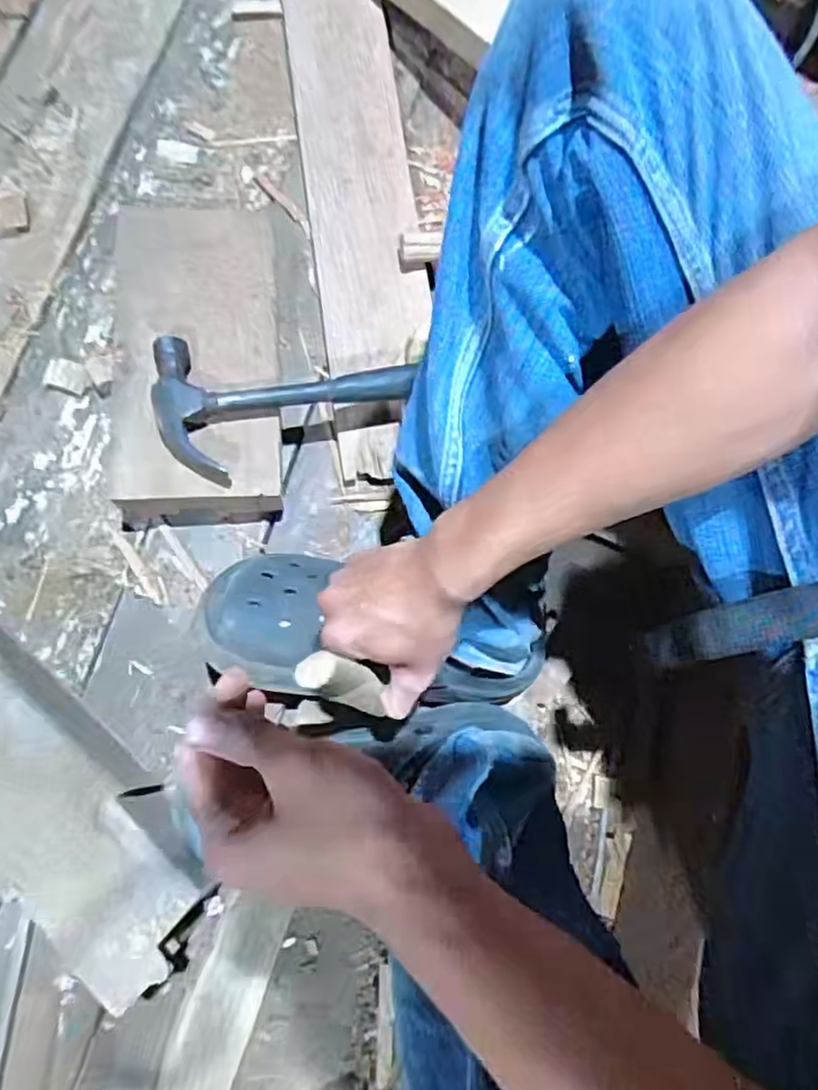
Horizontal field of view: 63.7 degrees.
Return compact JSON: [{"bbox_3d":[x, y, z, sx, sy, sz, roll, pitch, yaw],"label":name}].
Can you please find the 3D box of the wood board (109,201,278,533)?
[{"bbox_3d":[-0.191,-0.170,0.604,0.157,0.073,0.293,-6,75,-1],"label":"wood board"}]

